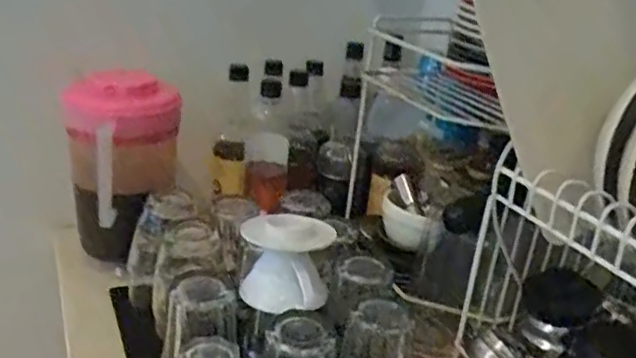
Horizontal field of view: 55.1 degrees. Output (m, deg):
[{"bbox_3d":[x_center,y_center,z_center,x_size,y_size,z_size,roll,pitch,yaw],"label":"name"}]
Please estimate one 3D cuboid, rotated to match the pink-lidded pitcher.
[{"bbox_3d":[-0.271,-0.018,0.855,0.143,0.277,0.149,-3,23,-20],"label":"pink-lidded pitcher"}]

